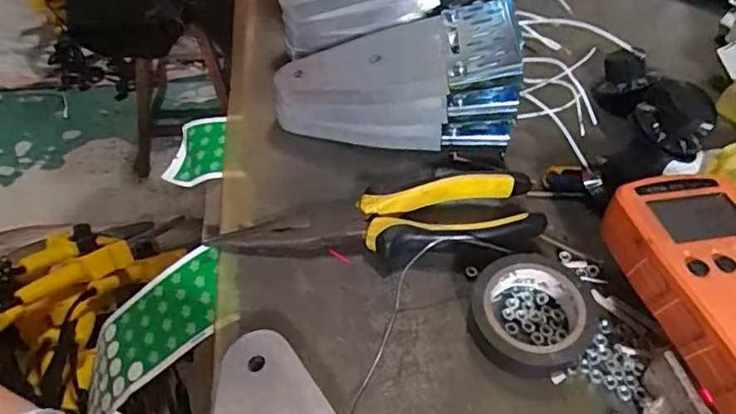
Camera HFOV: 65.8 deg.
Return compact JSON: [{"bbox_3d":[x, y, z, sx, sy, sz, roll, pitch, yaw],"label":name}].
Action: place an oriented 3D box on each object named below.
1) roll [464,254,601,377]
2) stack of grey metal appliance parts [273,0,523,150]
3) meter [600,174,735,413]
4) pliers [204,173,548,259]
[{"bbox_3d":[0.087,0.056,0.297,0.061,0.026,0.066,0,49,-1],"label":"roll"},{"bbox_3d":[0.016,-0.085,0.382,0.155,0.078,0.074,1,49,0],"label":"stack of grey metal appliance parts"},{"bbox_3d":[0.162,0.039,0.259,0.065,0.032,0.125,-8,49,-8],"label":"meter"},{"bbox_3d":[0.006,0.008,0.337,0.188,0.024,0.042,-4,49,-4],"label":"pliers"}]

